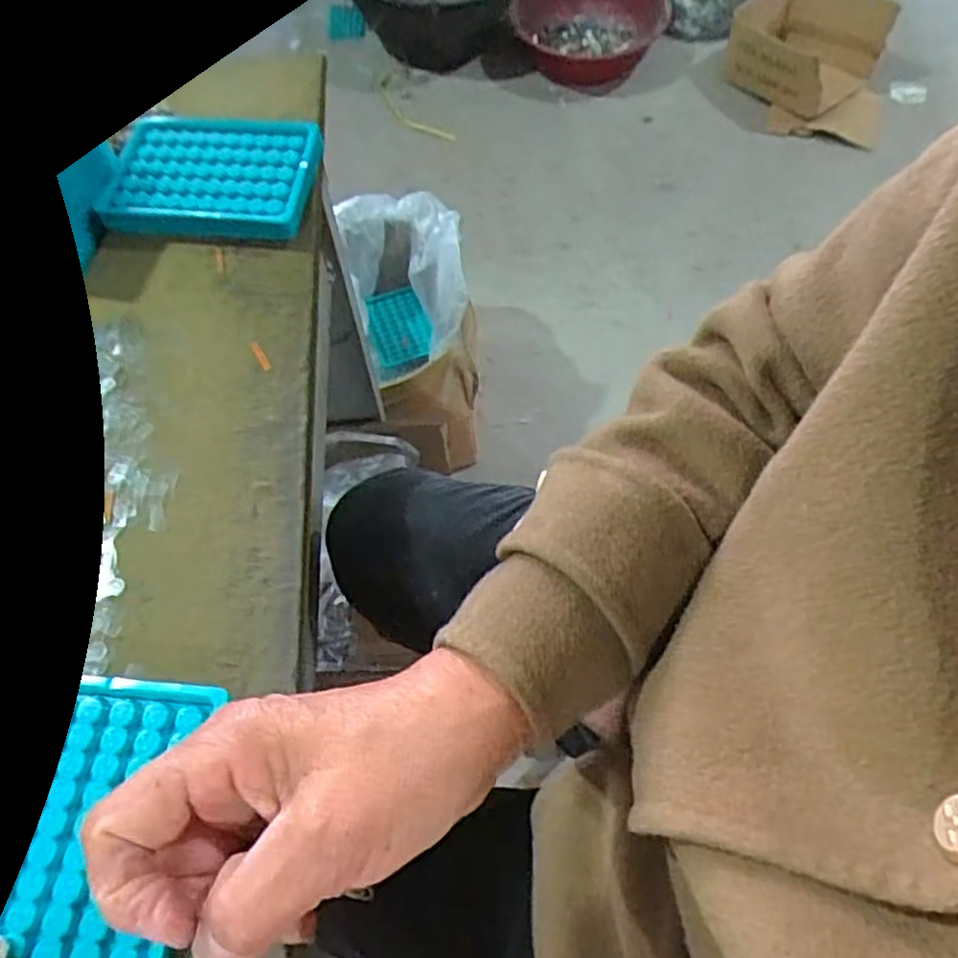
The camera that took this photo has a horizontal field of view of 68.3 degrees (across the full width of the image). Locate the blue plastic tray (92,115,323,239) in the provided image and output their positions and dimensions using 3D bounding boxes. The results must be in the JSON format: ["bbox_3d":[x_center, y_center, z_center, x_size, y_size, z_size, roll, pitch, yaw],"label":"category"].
[{"bbox_3d":[-0.181,-0.205,0.483,0.138,0.024,0.098,3,62,2],"label":"blue plastic tray"}]

